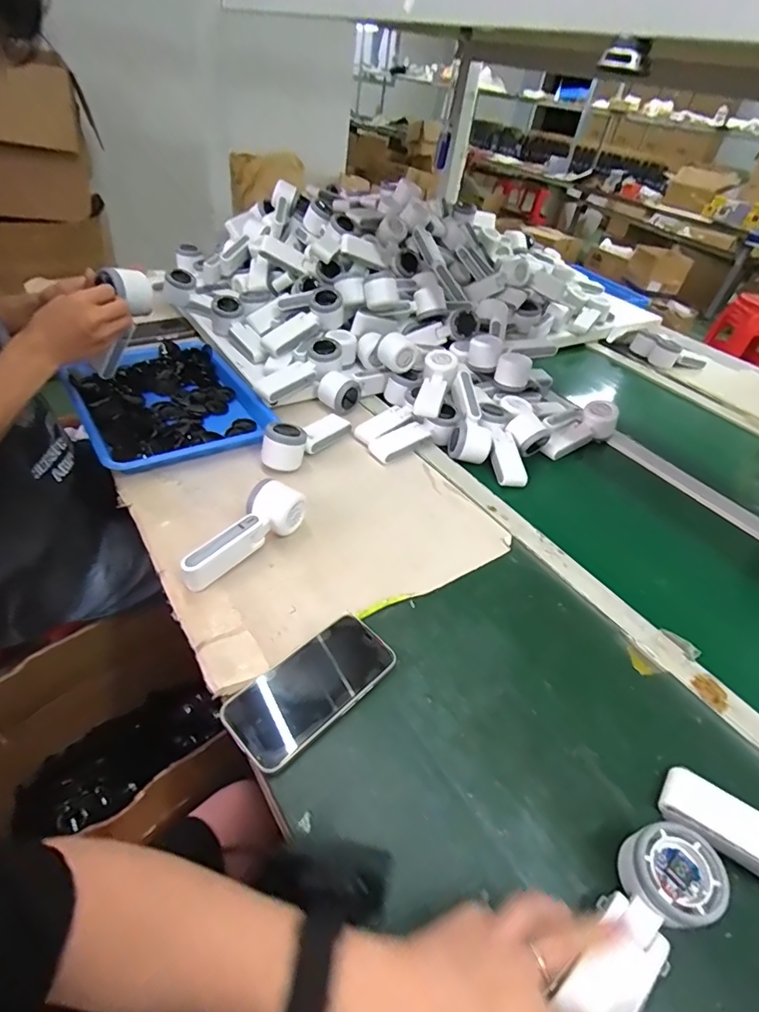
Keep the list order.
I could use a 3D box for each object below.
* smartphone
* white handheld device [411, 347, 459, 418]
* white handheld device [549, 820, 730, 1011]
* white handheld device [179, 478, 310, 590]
[{"bbox_3d":[-0.061,0.167,0.460,0.157,0.007,0.076,-31,60,-36],"label":"smartphone"},{"bbox_3d":[0.090,-0.203,0.818,0.057,0.047,0.165,16,62,10],"label":"white handheld device"},{"bbox_3d":[0.171,0.297,0.333,0.167,0.041,0.055,-36,57,-27],"label":"white handheld device"},{"bbox_3d":[-0.157,0.026,0.567,0.050,0.060,0.168,34,47,25],"label":"white handheld device"}]

